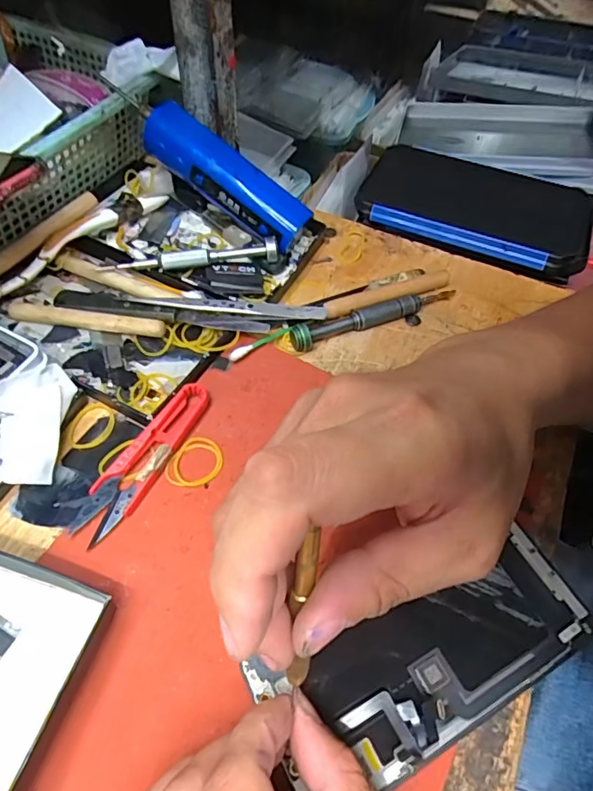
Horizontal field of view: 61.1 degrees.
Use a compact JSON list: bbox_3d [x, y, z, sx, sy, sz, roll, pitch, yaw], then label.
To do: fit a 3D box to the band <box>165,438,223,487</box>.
[{"bbox_3d":[-0.055,0.037,0.276,0.026,0.004,0.032,30,58,15],"label":"band"}]

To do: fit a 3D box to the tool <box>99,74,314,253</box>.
[{"bbox_3d":[-0.065,-0.170,0.367,0.166,0.031,0.032,37,59,-3],"label":"tool"}]

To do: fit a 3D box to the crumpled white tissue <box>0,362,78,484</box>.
[{"bbox_3d":[-0.139,0.013,0.268,0.025,0.039,0.064,5,55,-1],"label":"crumpled white tissue"}]

